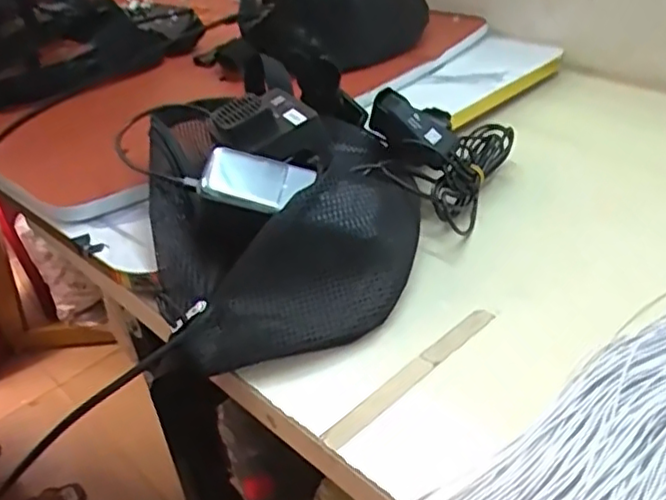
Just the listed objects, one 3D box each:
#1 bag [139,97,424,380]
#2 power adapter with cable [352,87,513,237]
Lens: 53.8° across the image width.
[{"bbox_3d":[-0.034,-0.025,0.489,0.192,0.083,0.254,-9,36,-6],"label":"bag"},{"bbox_3d":[0.088,-0.090,0.549,0.099,0.082,0.162,14,40,24],"label":"power adapter with cable"}]

